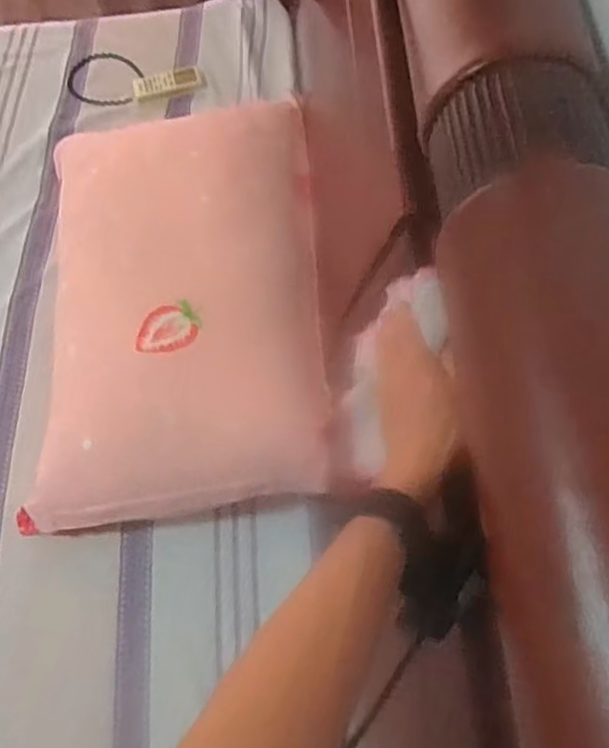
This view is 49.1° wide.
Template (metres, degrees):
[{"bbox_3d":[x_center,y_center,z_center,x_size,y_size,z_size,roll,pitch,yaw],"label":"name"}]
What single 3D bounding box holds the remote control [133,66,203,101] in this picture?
[{"bbox_3d":[-0.242,-0.517,1.184,0.120,0.011,0.047,-15,67,-3],"label":"remote control"}]

